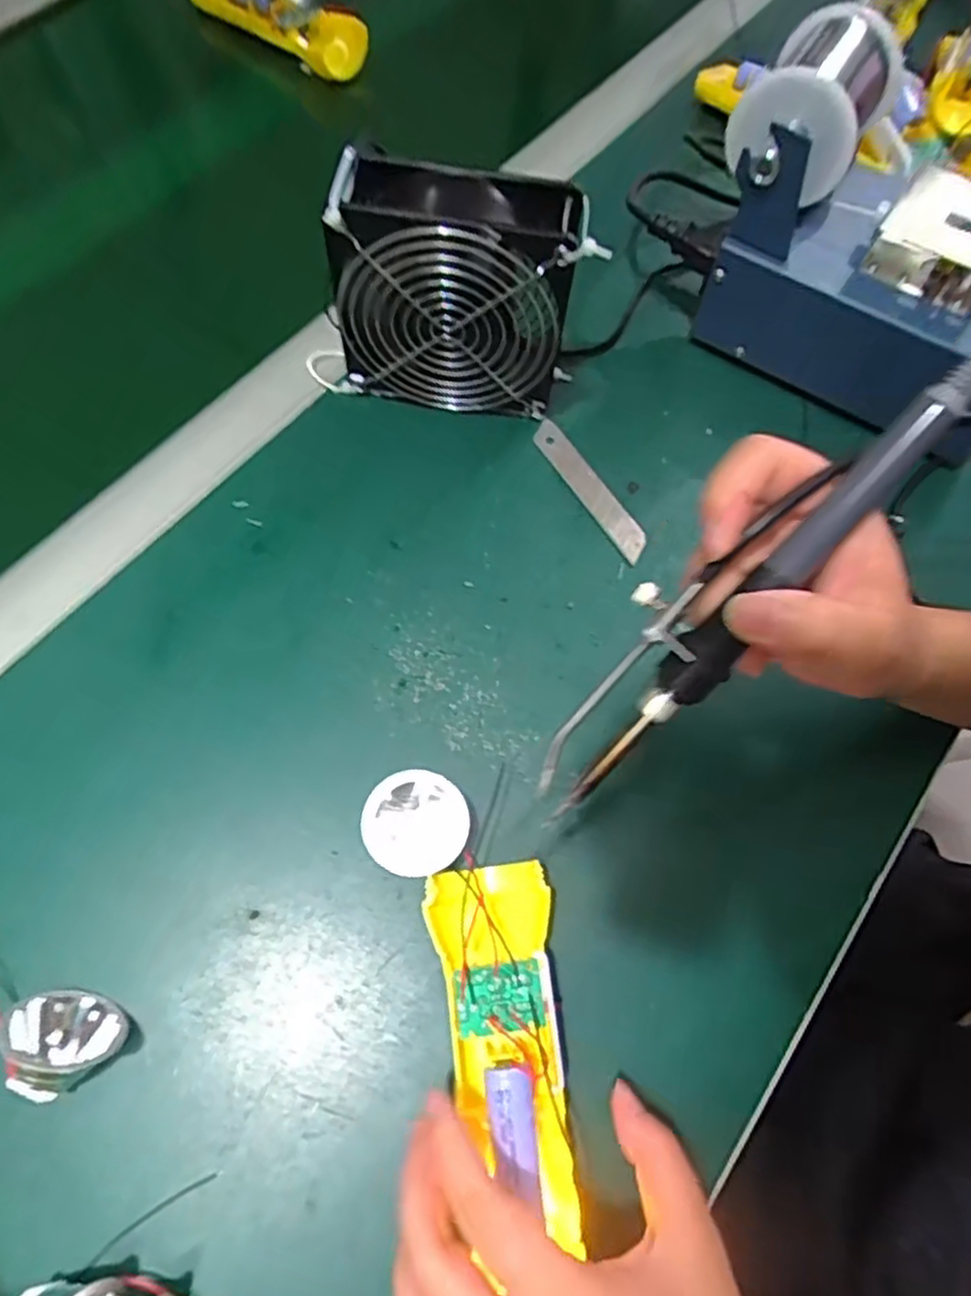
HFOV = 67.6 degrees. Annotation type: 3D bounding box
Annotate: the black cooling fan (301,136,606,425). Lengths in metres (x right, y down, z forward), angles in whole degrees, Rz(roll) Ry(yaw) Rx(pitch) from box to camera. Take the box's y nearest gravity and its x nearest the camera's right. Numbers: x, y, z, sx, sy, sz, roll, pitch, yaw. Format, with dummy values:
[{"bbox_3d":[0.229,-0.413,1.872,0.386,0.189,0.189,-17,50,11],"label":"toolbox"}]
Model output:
[{"bbox_3d":[-0.023,-0.189,0.398,0.145,0.128,0.048,6,66,0],"label":"black cooling fan"}]

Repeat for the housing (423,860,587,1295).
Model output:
[{"bbox_3d":[0.009,0.155,0.295,0.049,0.029,0.134,-8,60,-6],"label":"housing"}]

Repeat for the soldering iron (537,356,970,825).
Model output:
[{"bbox_3d":[0.090,-0.021,0.243,0.205,0.022,0.027,-48,72,15],"label":"soldering iron"}]

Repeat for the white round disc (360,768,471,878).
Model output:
[{"bbox_3d":[-0.031,0.081,0.330,0.045,0.027,0.044,1,66,-2],"label":"white round disc"}]

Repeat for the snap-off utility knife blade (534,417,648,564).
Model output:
[{"bbox_3d":[0.061,-0.094,0.427,0.019,0.006,0.103,-33,71,-9],"label":"snap-off utility knife blade"}]

